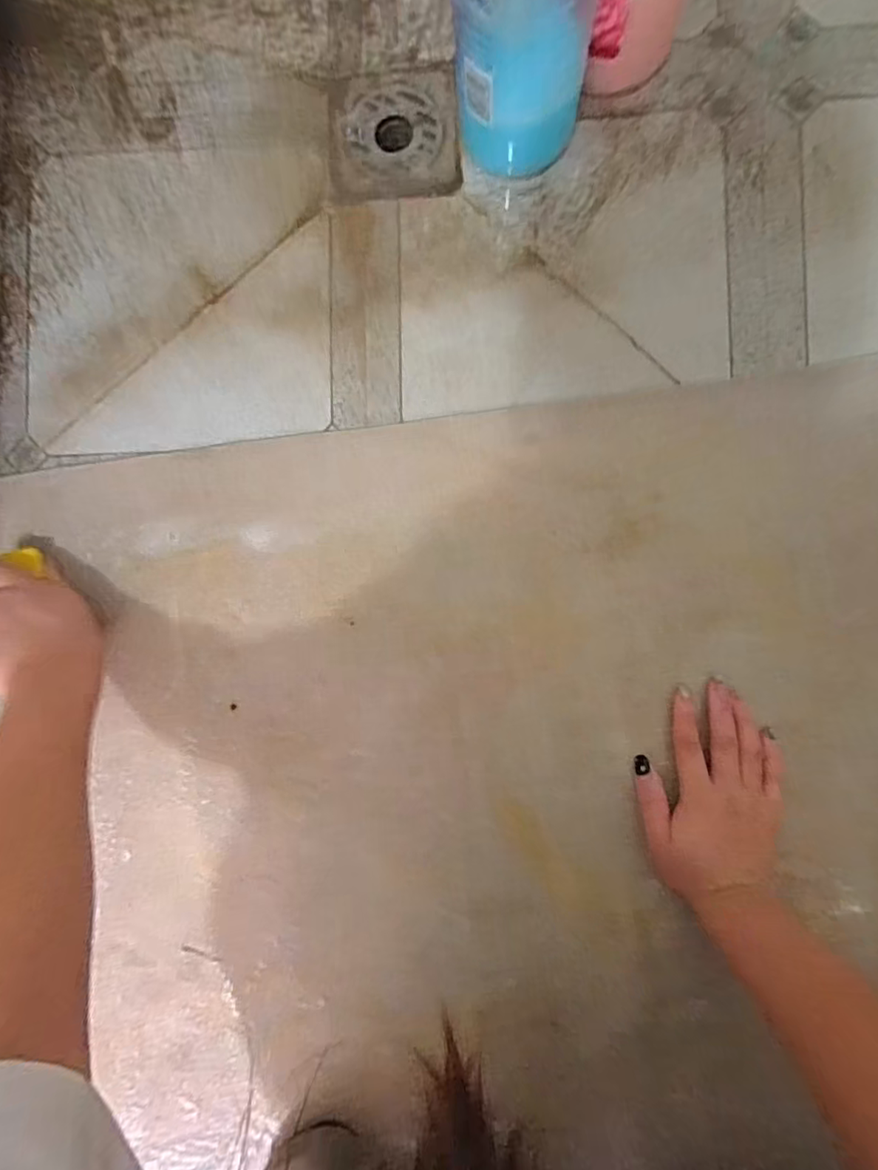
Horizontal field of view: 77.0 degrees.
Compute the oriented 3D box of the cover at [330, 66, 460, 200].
[{"bbox_3d":[-0.035,-0.355,0.435,0.102,0.004,0.104,-3,87,3],"label":"cover"}]

